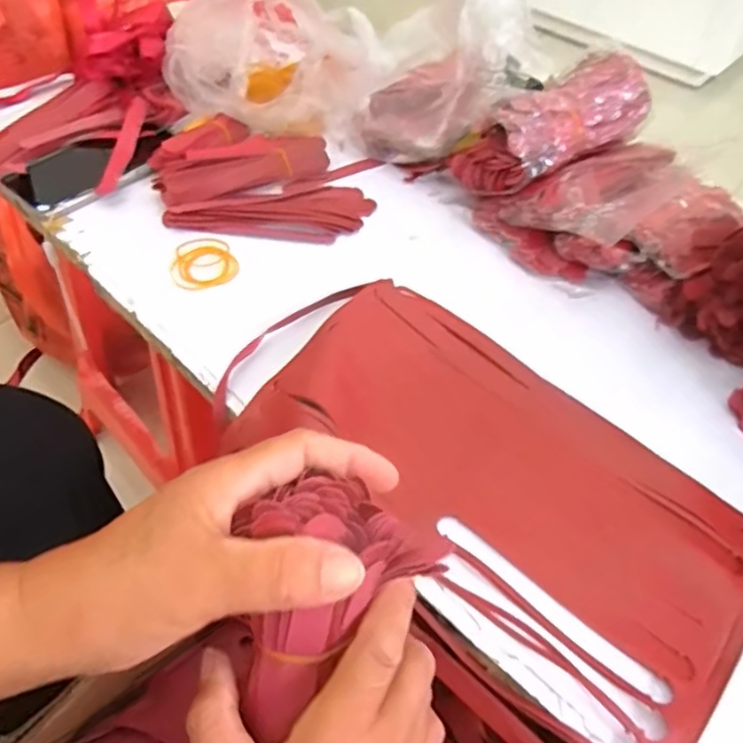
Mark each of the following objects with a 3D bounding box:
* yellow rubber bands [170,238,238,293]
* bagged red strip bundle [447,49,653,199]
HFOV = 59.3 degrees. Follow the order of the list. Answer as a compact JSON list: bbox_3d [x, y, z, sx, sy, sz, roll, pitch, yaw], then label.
[{"bbox_3d":[-0.142,-0.090,0.545,0.055,0.005,0.059,3,50,-4],"label":"yellow rubber bands"},{"bbox_3d":[0.168,-0.222,0.578,0.176,0.073,0.080,-31,59,-12],"label":"bagged red strip bundle"}]

